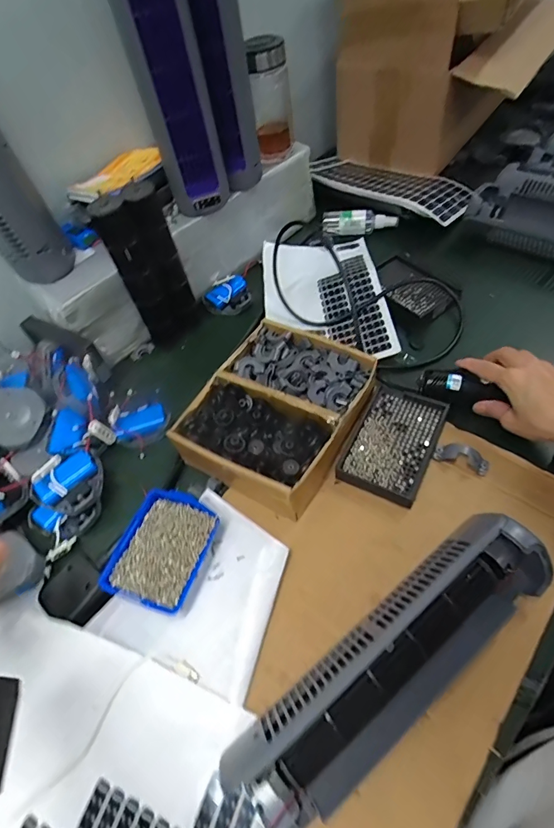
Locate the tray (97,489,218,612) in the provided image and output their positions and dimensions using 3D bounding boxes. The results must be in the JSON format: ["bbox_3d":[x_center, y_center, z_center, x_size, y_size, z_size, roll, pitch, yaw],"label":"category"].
[{"bbox_3d":[-0.116,0.138,0.429,0.085,0.027,0.110,17,60,12],"label":"tray"}]

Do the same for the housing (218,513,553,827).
[{"bbox_3d":[0.101,0.206,0.345,0.298,0.090,0.083,-35,57,-16],"label":"housing"}]

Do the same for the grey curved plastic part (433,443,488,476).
[{"bbox_3d":[0.208,0.047,0.465,0.056,0.016,0.022,14,58,18],"label":"grey curved plastic part"}]

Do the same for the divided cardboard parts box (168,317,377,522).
[{"bbox_3d":[0.004,0.000,0.498,0.176,0.070,0.209,24,61,24],"label":"divided cardboard parts box"}]

